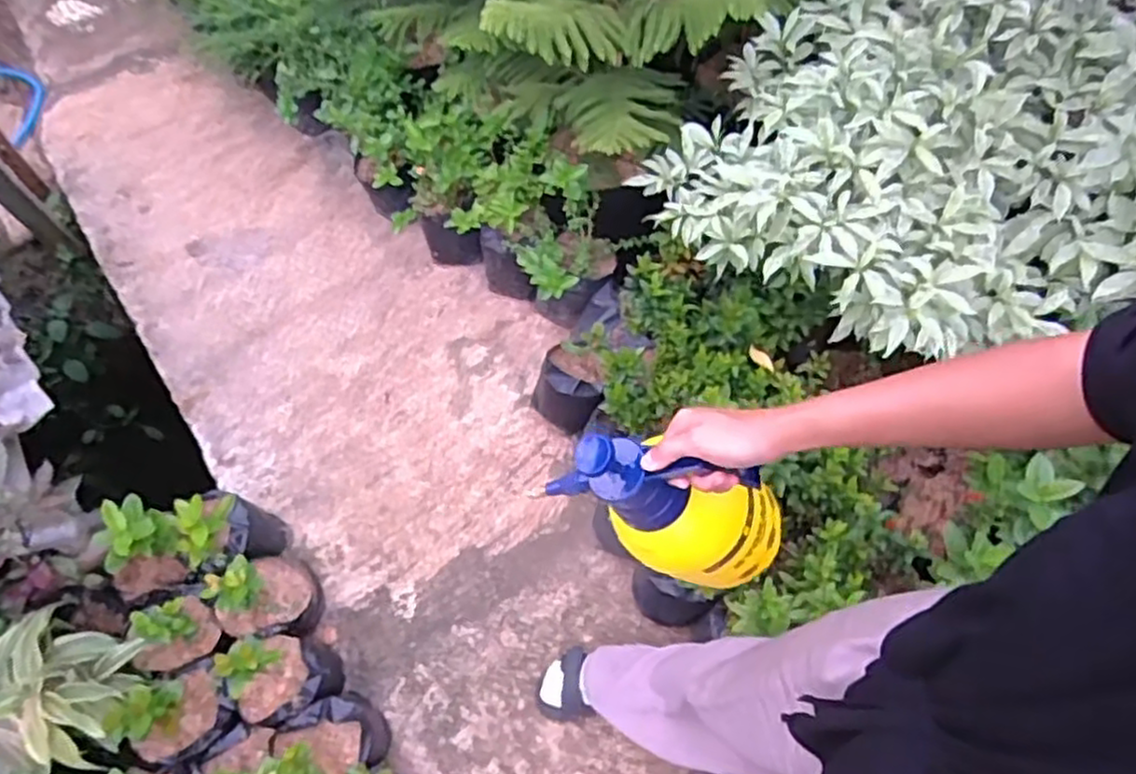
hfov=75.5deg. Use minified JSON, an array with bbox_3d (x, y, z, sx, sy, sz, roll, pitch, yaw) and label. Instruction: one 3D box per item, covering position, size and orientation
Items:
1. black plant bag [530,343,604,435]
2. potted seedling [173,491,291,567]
[{"bbox_3d":[0.007,0.012,1.398,0.123,0.145,0.111,26,65,15],"label":"black plant bag"},{"bbox_3d":[-0.583,0.249,1.257,0.155,0.182,0.137,12,63,8],"label":"potted seedling"}]

